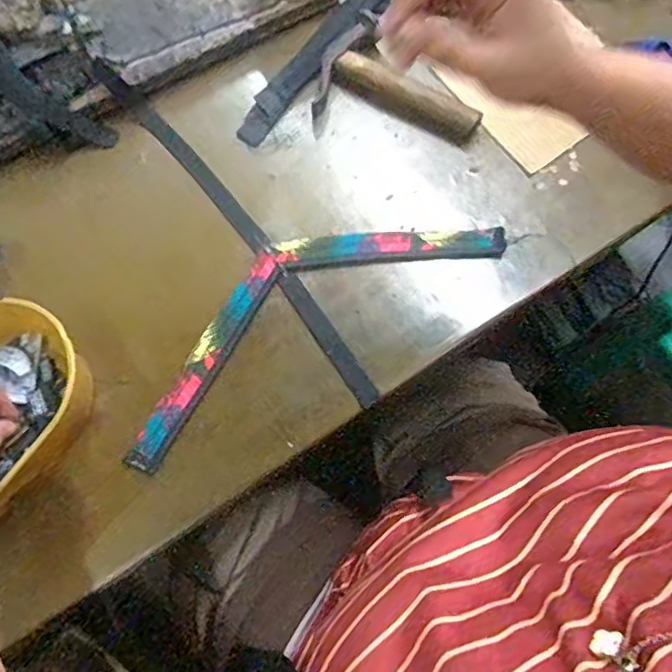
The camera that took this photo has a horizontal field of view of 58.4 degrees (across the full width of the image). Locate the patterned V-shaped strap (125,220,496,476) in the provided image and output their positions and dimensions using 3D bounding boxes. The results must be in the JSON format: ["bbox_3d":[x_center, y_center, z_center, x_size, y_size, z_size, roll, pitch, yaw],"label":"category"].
[{"bbox_3d":[-0.029,-0.032,0.524,0.371,0.010,0.111,-31,71,-13],"label":"patterned V-shaped strap"}]

